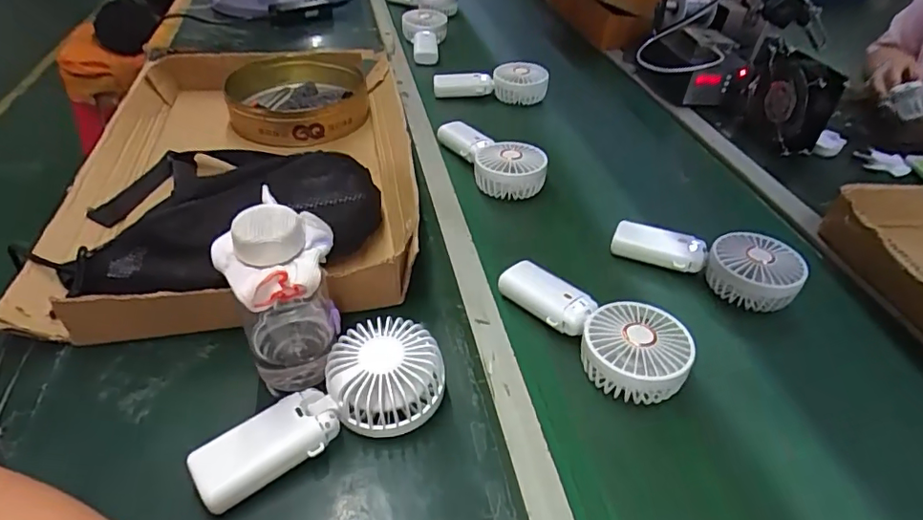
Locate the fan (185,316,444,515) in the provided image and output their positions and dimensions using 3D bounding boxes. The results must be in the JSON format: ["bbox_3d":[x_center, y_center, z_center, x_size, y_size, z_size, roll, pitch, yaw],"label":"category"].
[{"bbox_3d":[-0.096,0.108,0.383,0.175,0.050,0.075,-24,48,-30],"label":"fan"}]

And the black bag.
[{"bbox_3d":[-0.218,-0.043,0.504,0.308,0.083,0.110,-21,46,-25],"label":"black bag"}]

